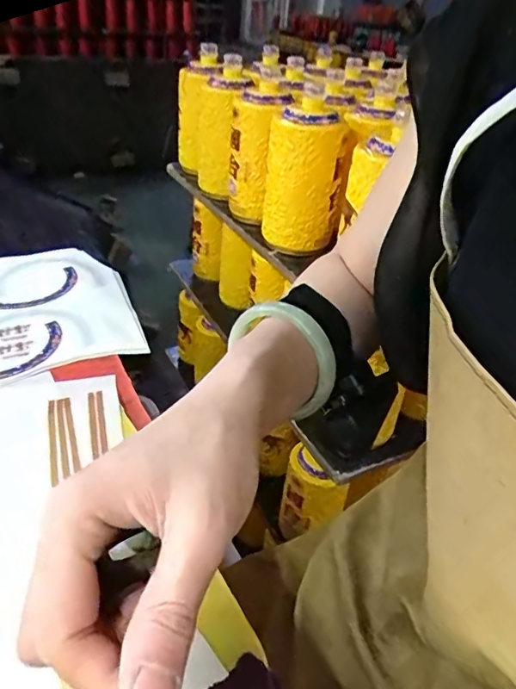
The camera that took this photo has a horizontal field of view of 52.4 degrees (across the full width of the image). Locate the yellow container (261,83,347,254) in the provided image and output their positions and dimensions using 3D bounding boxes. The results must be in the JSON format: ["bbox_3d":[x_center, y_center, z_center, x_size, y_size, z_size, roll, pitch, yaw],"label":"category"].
[{"bbox_3d":[0.051,-0.199,0.628,0.071,0.160,0.075,4,35,-3],"label":"yellow container"}]

